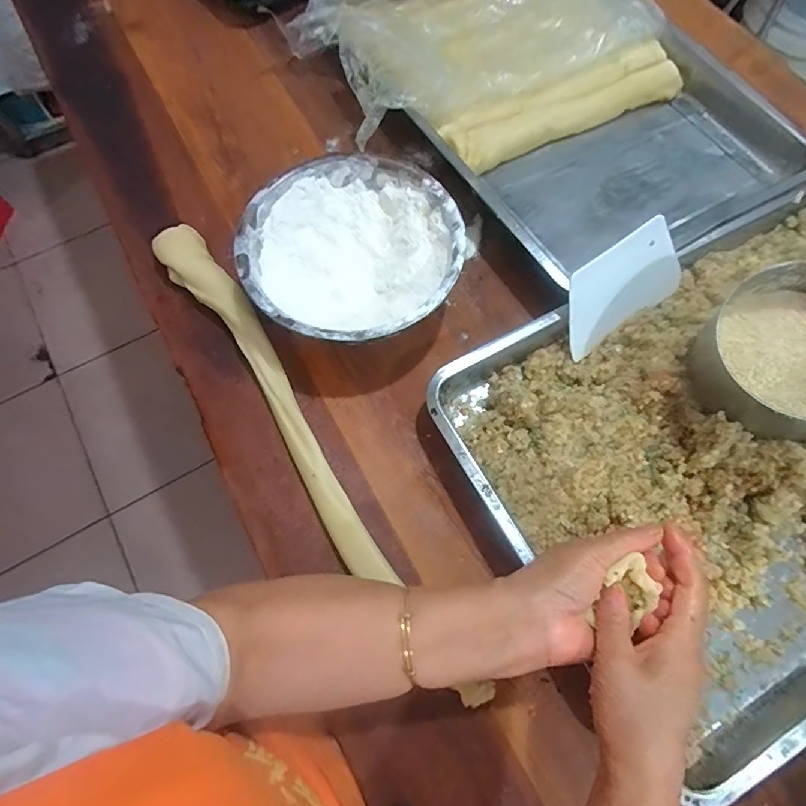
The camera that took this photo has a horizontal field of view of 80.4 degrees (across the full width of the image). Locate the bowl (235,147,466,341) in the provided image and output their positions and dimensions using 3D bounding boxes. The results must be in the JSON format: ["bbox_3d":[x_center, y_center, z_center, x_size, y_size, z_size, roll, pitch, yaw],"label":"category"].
[{"bbox_3d":[-0.053,-0.151,0.508,0.219,0.082,0.219,0,69,-1],"label":"bowl"}]

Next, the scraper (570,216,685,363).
[{"bbox_3d":[0.224,-0.119,0.486,0.144,0.091,0.005,-35,35,-5],"label":"scraper"}]

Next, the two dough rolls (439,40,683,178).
[{"bbox_3d":[0.208,-0.379,0.615,0.340,0.035,0.077,-27,72,-10],"label":"two dough rolls"}]

